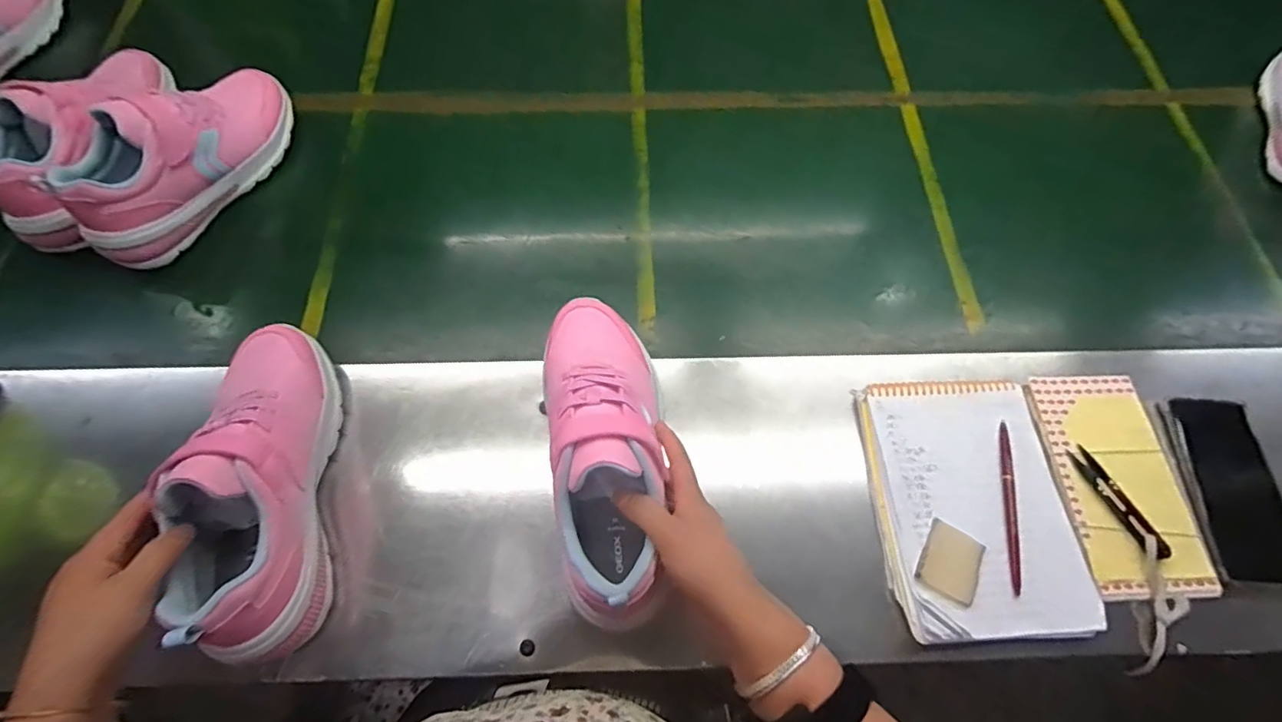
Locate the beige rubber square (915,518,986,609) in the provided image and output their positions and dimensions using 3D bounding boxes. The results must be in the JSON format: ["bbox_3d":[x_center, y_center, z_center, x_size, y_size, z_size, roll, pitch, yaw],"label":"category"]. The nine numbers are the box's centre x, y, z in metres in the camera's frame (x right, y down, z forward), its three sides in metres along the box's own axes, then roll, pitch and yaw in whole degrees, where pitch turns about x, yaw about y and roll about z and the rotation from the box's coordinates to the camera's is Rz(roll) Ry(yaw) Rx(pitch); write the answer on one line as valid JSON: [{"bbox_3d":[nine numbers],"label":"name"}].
[{"bbox_3d":[0.253,0.165,0.468,0.046,0.007,0.055,27,68,10],"label":"beige rubber square"}]

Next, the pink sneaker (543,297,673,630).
[{"bbox_3d":[-0.034,0.055,0.437,0.093,0.086,0.258,-3,63,-3],"label":"pink sneaker"}]

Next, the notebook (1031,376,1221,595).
[{"bbox_3d":[0.425,0.103,0.505,0.112,0.012,0.192,1,66,-1],"label":"notebook"}]

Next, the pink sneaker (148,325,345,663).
[{"bbox_3d":[-0.298,0.085,0.440,0.077,0.112,0.254,-9,60,-5],"label":"pink sneaker"}]

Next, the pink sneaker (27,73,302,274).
[{"bbox_3d":[-0.497,-0.229,0.618,0.082,0.124,0.255,36,70,13],"label":"pink sneaker"}]

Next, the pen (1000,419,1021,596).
[{"bbox_3d":[0.315,0.122,0.488,0.010,0.006,0.146,10,66,3],"label":"pen"}]

